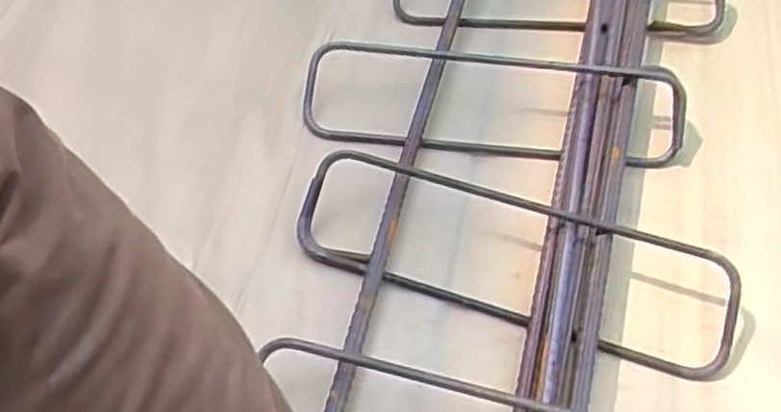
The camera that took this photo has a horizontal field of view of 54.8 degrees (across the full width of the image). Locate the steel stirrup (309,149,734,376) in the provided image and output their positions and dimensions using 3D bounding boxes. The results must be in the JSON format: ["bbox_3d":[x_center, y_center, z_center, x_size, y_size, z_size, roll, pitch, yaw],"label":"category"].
[{"bbox_3d":[0.080,0.035,0.514,0.297,0.018,0.085,17,84,13],"label":"steel stirrup"}]

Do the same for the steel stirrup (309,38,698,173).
[{"bbox_3d":[0.080,-0.082,0.612,0.306,0.022,0.086,6,83,6],"label":"steel stirrup"}]

